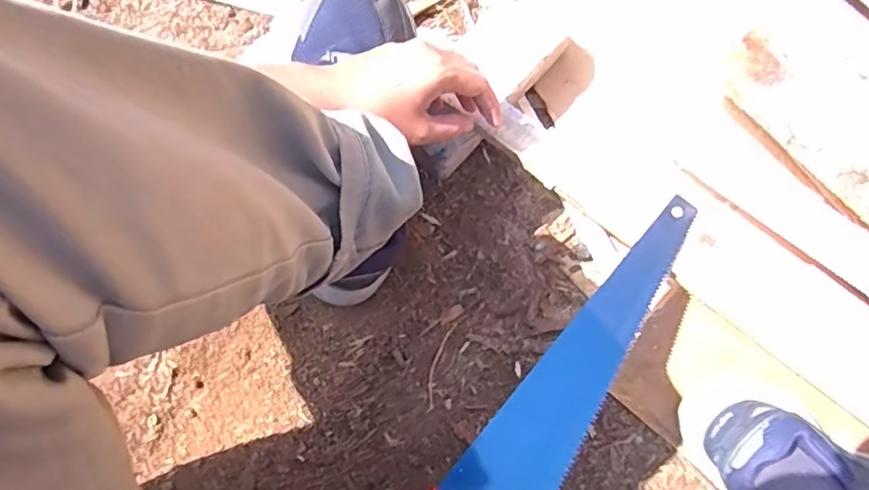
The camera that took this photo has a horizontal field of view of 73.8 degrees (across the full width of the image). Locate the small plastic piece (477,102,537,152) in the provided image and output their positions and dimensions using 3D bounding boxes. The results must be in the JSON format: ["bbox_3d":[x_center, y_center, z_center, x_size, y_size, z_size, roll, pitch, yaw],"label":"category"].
[{"bbox_3d":[0.072,-0.107,0.529,0.048,0.008,0.034,35,81,5],"label":"small plastic piece"}]

